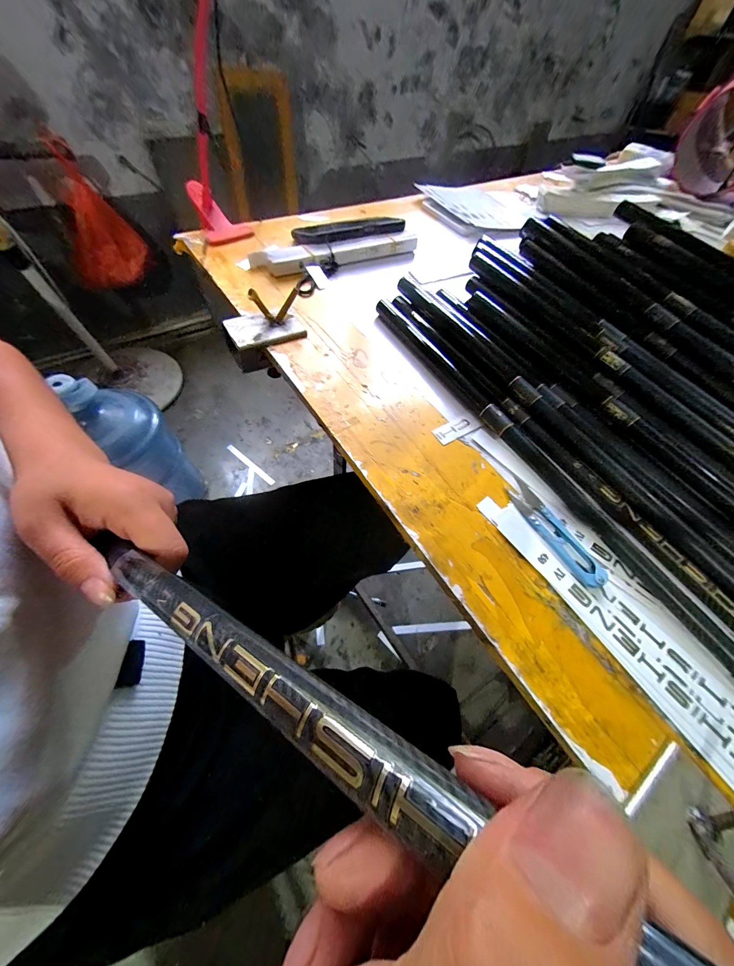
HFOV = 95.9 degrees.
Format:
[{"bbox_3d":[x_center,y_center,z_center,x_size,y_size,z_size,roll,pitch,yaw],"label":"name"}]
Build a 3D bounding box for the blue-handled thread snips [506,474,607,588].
[{"bbox_3d":[0.155,0.040,0.277,0.026,0.004,0.101,-24,63,-18],"label":"blue-handled thread snips"}]

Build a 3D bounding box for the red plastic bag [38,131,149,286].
[{"bbox_3d":[-0.859,-0.811,1.043,0.226,0.343,0.115,-34,66,-23],"label":"red plastic bag"}]

